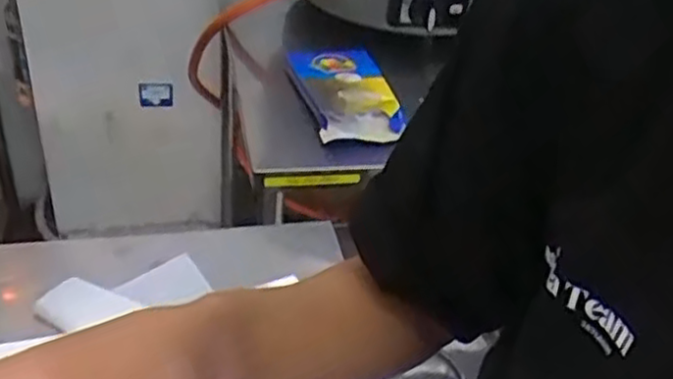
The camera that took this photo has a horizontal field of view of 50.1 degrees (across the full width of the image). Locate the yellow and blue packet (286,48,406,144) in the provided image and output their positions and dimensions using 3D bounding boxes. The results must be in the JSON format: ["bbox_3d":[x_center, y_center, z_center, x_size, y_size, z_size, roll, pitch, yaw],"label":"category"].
[{"bbox_3d":[0.007,-0.138,0.953,0.122,0.050,0.197,-7,39,-18],"label":"yellow and blue packet"}]

